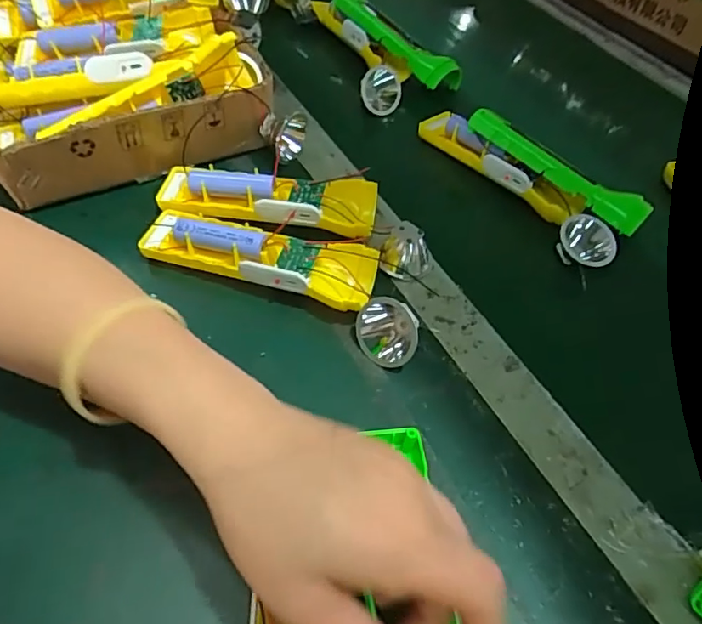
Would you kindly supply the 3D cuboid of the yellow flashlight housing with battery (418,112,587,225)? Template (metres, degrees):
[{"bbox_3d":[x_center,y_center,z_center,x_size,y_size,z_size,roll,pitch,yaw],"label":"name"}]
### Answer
[{"bbox_3d":[0.128,-0.132,0.477,0.032,0.030,0.162,-31,61,-24],"label":"yellow flashlight housing with battery"}]

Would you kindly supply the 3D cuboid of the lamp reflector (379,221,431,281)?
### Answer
[{"bbox_3d":[0.041,-0.045,0.398,0.037,0.025,0.031,13,54,6],"label":"lamp reflector"}]

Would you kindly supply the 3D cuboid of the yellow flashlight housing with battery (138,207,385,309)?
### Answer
[{"bbox_3d":[-0.063,-0.040,0.378,0.162,0.033,0.047,17,54,8],"label":"yellow flashlight housing with battery"}]

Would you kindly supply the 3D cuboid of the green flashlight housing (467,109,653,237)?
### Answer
[{"bbox_3d":[0.170,-0.119,0.452,0.158,0.033,0.026,38,60,22],"label":"green flashlight housing"}]

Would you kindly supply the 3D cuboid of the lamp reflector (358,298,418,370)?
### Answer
[{"bbox_3d":[0.024,0.012,0.349,0.038,0.033,0.038,9,53,3],"label":"lamp reflector"}]

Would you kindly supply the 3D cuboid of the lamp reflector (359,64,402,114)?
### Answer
[{"bbox_3d":[0.029,-0.217,0.532,0.019,0.040,0.038,-34,62,-25],"label":"lamp reflector"}]

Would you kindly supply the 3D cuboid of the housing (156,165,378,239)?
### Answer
[{"bbox_3d":[-0.065,-0.087,0.413,0.164,0.028,0.049,8,53,2],"label":"housing"}]

